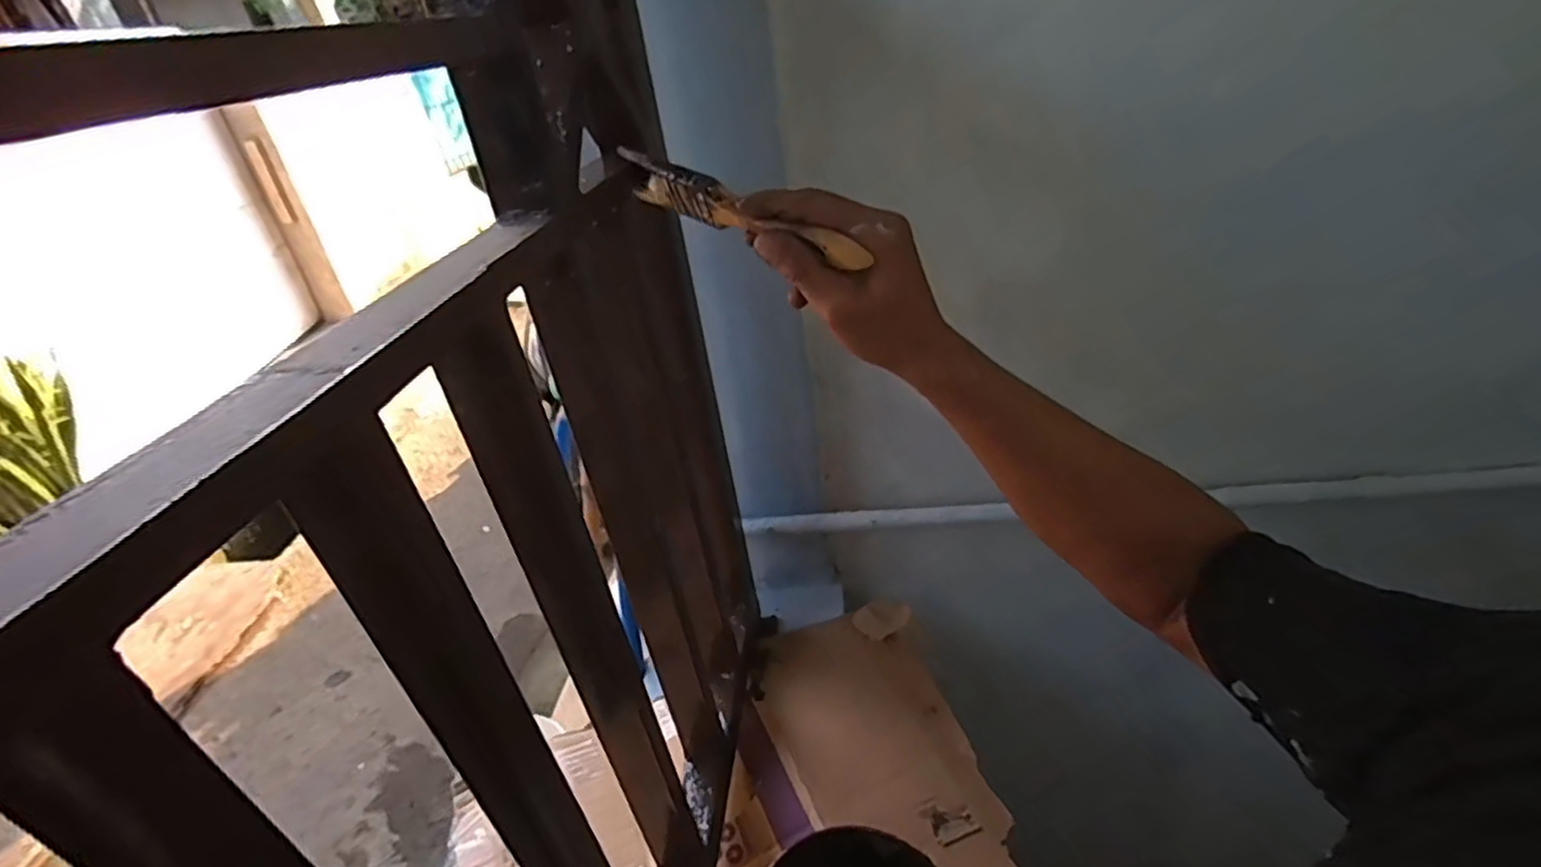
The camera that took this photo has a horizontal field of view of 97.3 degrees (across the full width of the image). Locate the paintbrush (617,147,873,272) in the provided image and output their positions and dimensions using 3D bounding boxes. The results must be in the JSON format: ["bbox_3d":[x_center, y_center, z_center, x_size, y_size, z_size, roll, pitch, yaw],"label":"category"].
[{"bbox_3d":[-0.022,-0.134,0.410,0.179,0.033,0.012,28,46,26],"label":"paintbrush"}]

